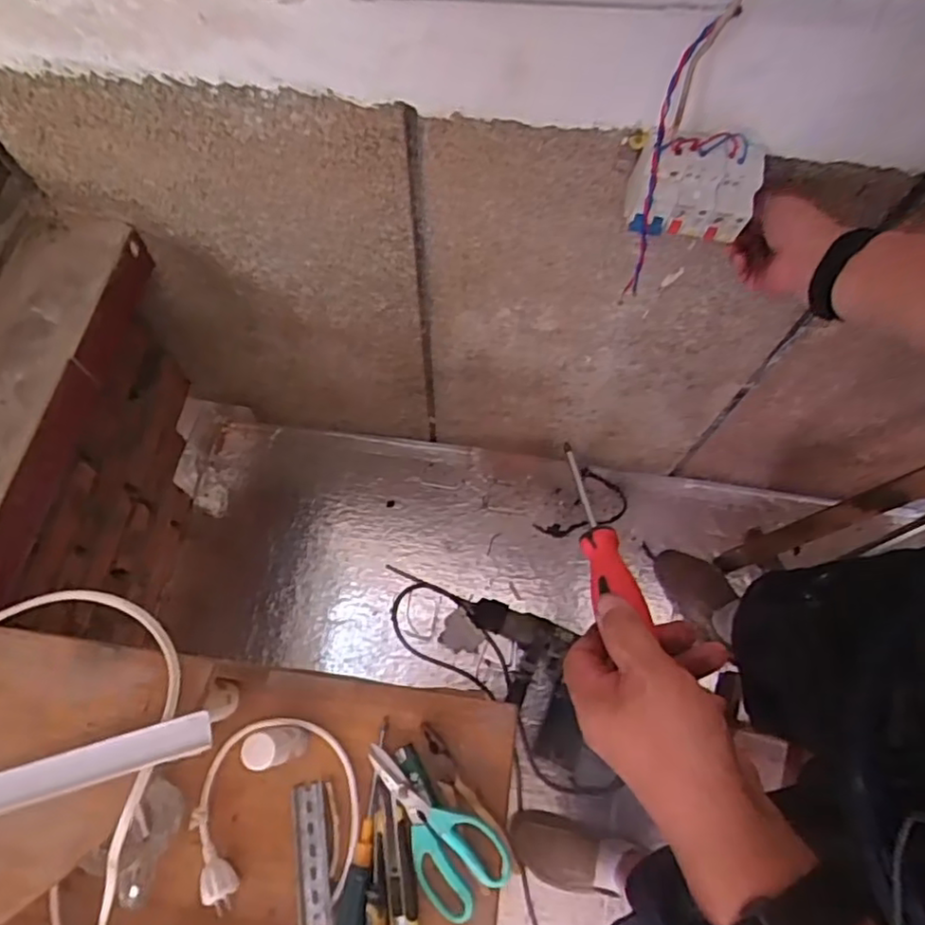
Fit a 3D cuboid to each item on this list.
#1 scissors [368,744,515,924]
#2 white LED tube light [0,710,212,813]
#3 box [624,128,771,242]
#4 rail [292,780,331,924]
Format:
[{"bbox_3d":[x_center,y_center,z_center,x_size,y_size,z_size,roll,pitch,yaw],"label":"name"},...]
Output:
[{"bbox_3d":[-0.038,0.370,0.658,0.177,0.020,0.085,43,73,14],"label":"scissors"},{"bbox_3d":[-0.346,0.254,0.508,0.291,0.022,0.031,-14,69,-7],"label":"white LED tube light"},{"bbox_3d":[0.215,-0.255,0.599,0.111,0.080,0.061,6,68,1],"label":"box"},{"bbox_3d":[-0.158,0.409,0.675,0.035,0.016,0.133,-8,69,-4],"label":"rail"}]

